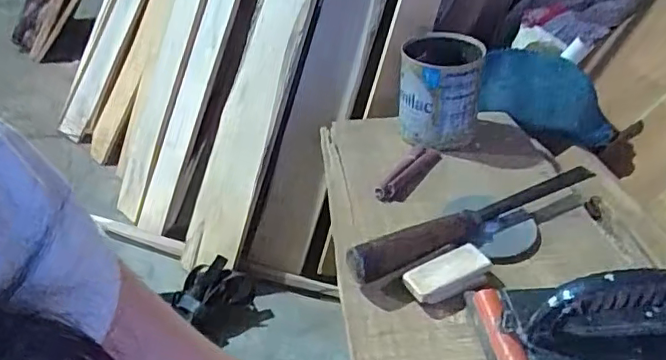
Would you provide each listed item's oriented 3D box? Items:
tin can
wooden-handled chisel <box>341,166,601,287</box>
[{"bbox_3d":[0.134,-0.114,0.703,0.100,0.109,0.110,13,36,14],"label":"tin can"},{"bbox_3d":[0.150,0.040,0.553,0.298,0.037,0.033,-15,38,-23],"label":"wooden-handled chisel"}]

